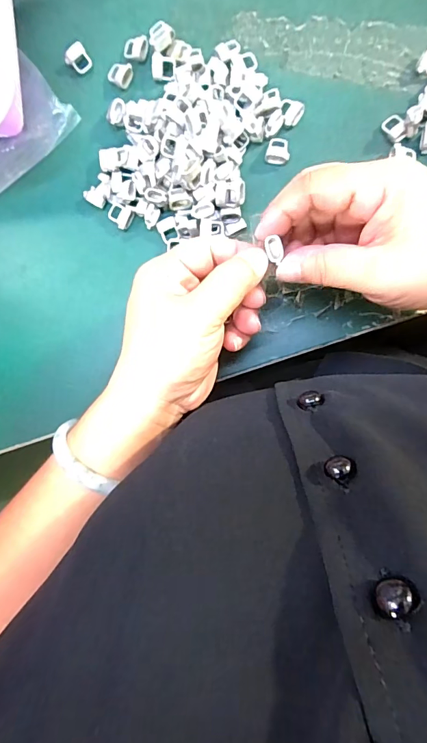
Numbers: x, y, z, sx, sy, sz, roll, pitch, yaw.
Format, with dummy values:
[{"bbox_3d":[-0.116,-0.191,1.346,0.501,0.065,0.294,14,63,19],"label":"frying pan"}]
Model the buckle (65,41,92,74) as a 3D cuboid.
[{"bbox_3d":[-0.098,-0.225,0.291,0.016,0.007,0.017,-35,88,5],"label":"buckle"}]

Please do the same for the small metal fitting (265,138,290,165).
[{"bbox_3d":[0.044,-0.152,0.276,0.016,0.005,0.017,2,91,5],"label":"small metal fitting"}]

